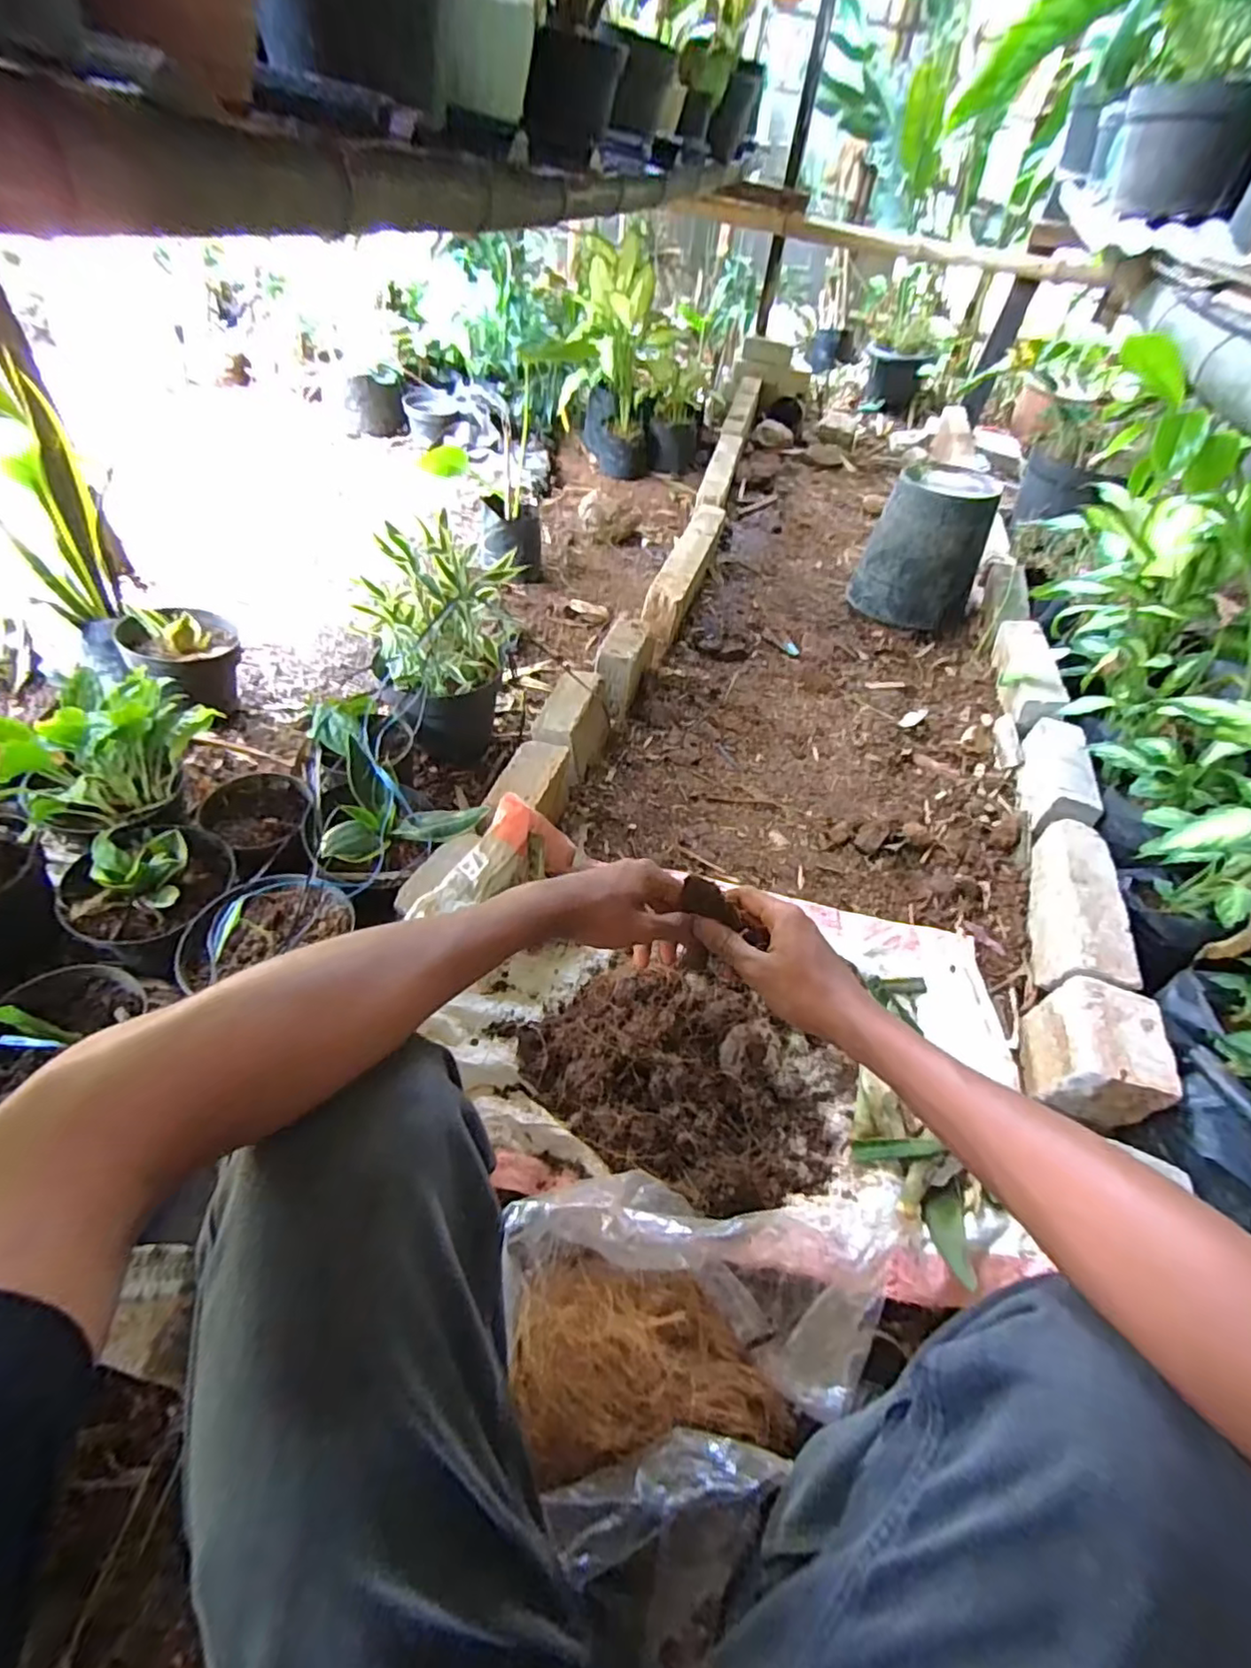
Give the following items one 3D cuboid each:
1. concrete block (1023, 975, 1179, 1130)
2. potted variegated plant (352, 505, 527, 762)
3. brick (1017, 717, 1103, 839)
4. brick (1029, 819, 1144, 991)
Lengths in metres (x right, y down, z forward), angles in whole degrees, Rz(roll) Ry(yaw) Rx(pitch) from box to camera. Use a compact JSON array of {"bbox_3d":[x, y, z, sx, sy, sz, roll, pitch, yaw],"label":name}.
[{"bbox_3d":[0.589,0.277,0.791,0.111,0.119,0.144,22,51,12],"label":"concrete block"},{"bbox_3d":[-0.297,-0.298,1.053,0.234,0.366,0.198,-8,51,-13],"label":"potted variegated plant"},{"bbox_3d":[0.784,-0.099,1.143,0.082,0.096,0.261,18,50,9],"label":"brick"},{"bbox_3d":[0.676,0.112,0.947,0.071,0.113,0.307,18,50,9],"label":"brick"}]

